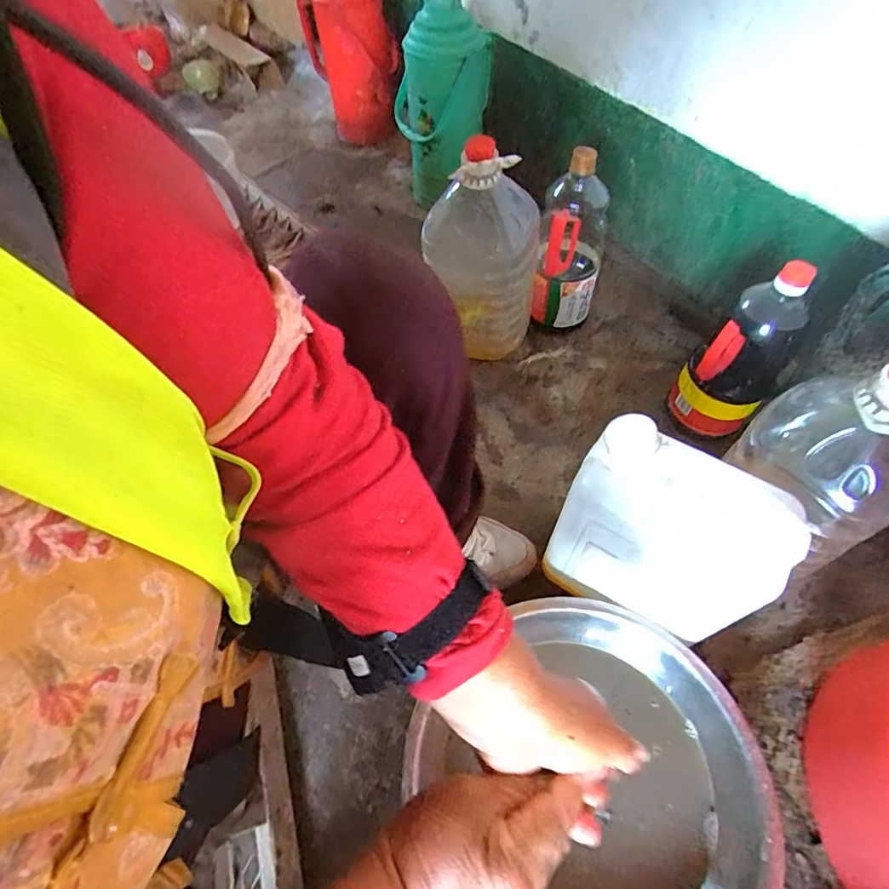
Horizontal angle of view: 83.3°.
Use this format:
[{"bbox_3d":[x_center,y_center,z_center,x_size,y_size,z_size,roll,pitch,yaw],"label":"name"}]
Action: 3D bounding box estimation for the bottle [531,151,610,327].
[{"bbox_3d":[0.211,-0.328,0.830,0.112,0.277,0.093,5,58,6],"label":"bottle"}]

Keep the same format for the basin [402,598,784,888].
[{"bbox_3d":[0.136,0.345,0.507,0.328,0.088,0.335,-1,56,2],"label":"basin"}]

